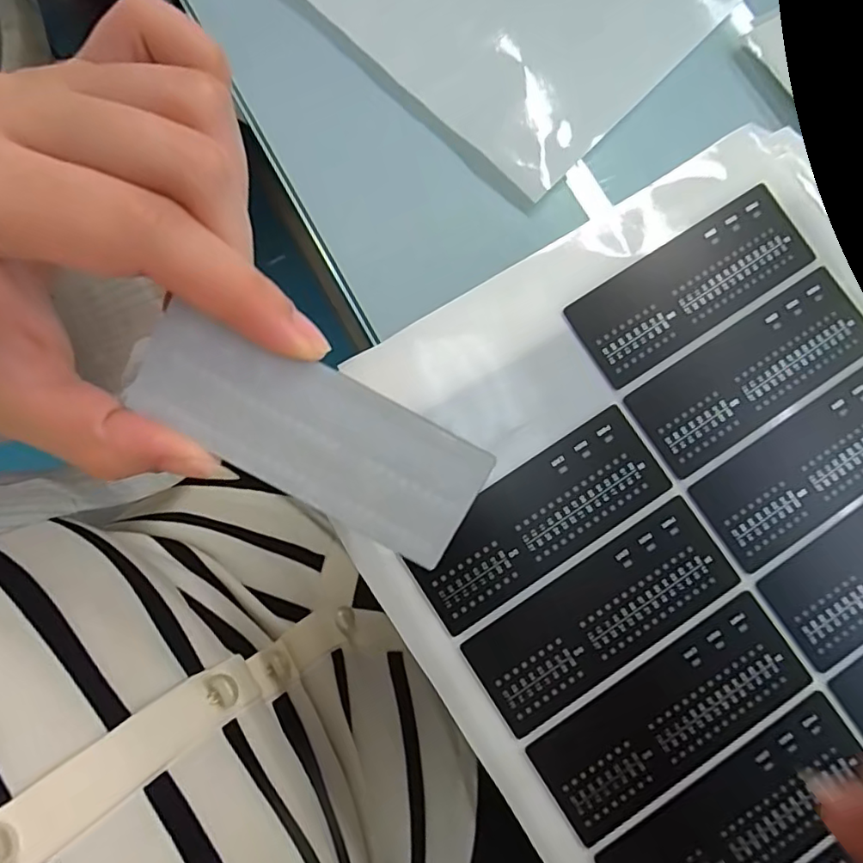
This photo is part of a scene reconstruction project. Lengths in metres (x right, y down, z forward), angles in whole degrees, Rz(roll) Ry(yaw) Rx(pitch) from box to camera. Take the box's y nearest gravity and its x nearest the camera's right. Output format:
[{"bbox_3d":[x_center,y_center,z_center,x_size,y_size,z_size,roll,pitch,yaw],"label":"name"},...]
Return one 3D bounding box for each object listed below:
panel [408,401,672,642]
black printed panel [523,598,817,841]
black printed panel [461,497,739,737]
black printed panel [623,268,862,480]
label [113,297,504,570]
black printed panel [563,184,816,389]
[{"bbox_3d":[0.037,0.030,0.199,0.093,0.004,0.035,-33,82,-7],"label":"panel"},{"bbox_3d":[0.080,0.095,0.189,0.092,0.004,0.036,-33,82,-7],"label":"black printed panel"},{"bbox_3d":[0.058,0.063,0.194,0.092,0.004,0.035,-32,82,-7],"label":"black printed panel"},{"bbox_3d":[0.118,-0.023,0.207,0.093,0.004,0.036,-32,82,-7],"label":"black printed panel"},{"bbox_3d":[-0.033,0.000,0.150,0.093,0.004,0.036,28,101,-2],"label":"label"},{"bbox_3d":[0.097,-0.055,0.211,0.092,0.004,0.035,-32,88,-5],"label":"black printed panel"}]

